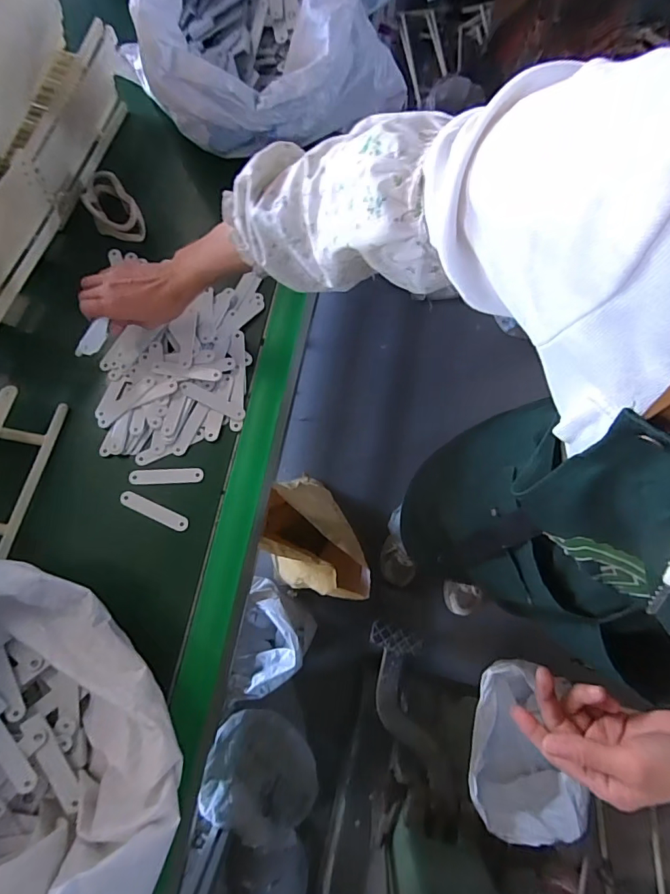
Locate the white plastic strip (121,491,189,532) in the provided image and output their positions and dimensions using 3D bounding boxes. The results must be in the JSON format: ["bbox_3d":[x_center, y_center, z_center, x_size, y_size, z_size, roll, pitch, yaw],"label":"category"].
[{"bbox_3d":[-0.215,0.076,0.538,0.087,0.004,0.017,25,77,5],"label":"white plastic strip"}]

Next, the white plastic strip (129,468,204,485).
[{"bbox_3d":[-0.205,0.036,0.547,0.087,0.004,0.018,-2,76,-1],"label":"white plastic strip"}]

